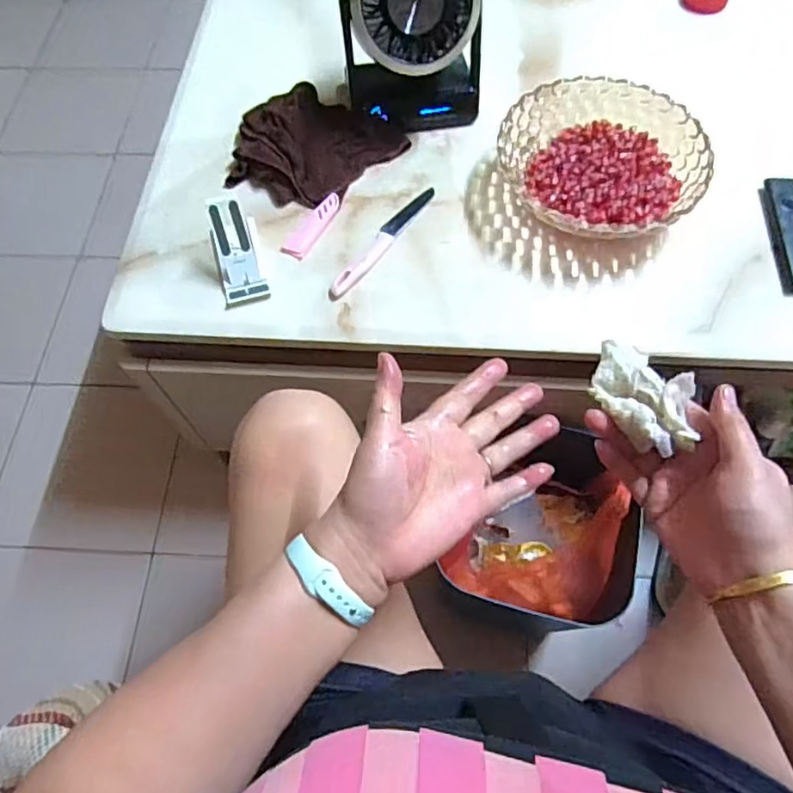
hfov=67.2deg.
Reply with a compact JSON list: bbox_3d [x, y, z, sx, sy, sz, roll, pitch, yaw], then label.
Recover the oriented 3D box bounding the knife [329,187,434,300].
[{"bbox_3d":[-0.015,-0.183,0.698,0.024,0.012,0.194,30,69,16],"label":"knife"}]

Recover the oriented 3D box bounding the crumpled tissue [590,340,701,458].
[{"bbox_3d":[0.169,-0.002,0.408,0.063,0.021,0.075,10,65,7],"label":"crumpled tissue"}]

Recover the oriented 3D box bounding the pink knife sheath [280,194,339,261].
[{"bbox_3d":[-0.101,-0.206,0.712,0.032,0.005,0.101,24,67,13],"label":"pink knife sheath"}]

